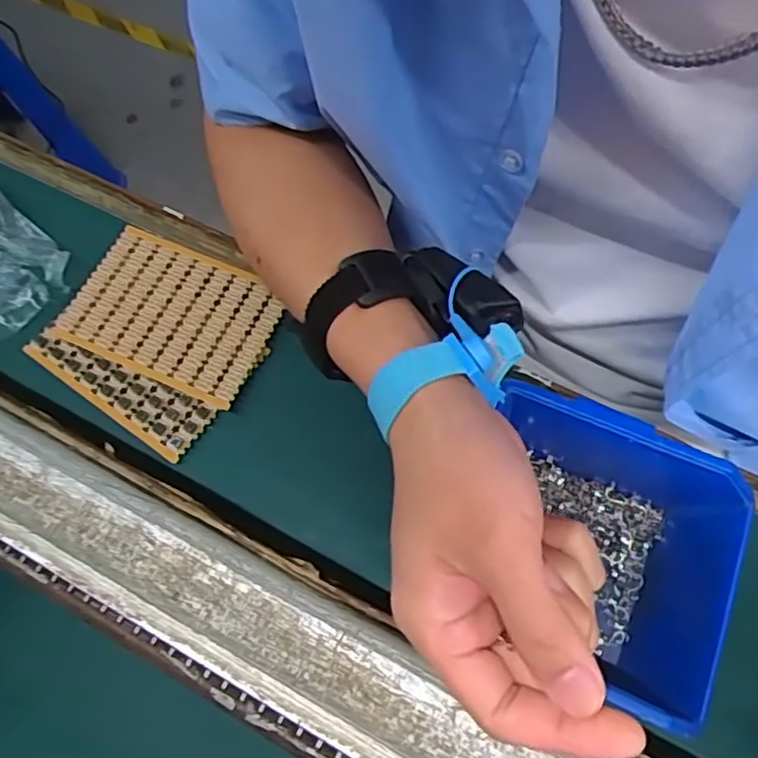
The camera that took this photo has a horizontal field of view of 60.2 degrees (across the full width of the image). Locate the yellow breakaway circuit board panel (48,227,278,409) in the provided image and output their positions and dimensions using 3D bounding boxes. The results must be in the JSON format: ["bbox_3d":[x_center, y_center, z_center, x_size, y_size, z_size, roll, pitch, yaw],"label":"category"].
[{"bbox_3d":[-0.130,-0.043,0.412,0.127,0.007,0.089,21,71,11],"label":"yellow breakaway circuit board panel"}]

